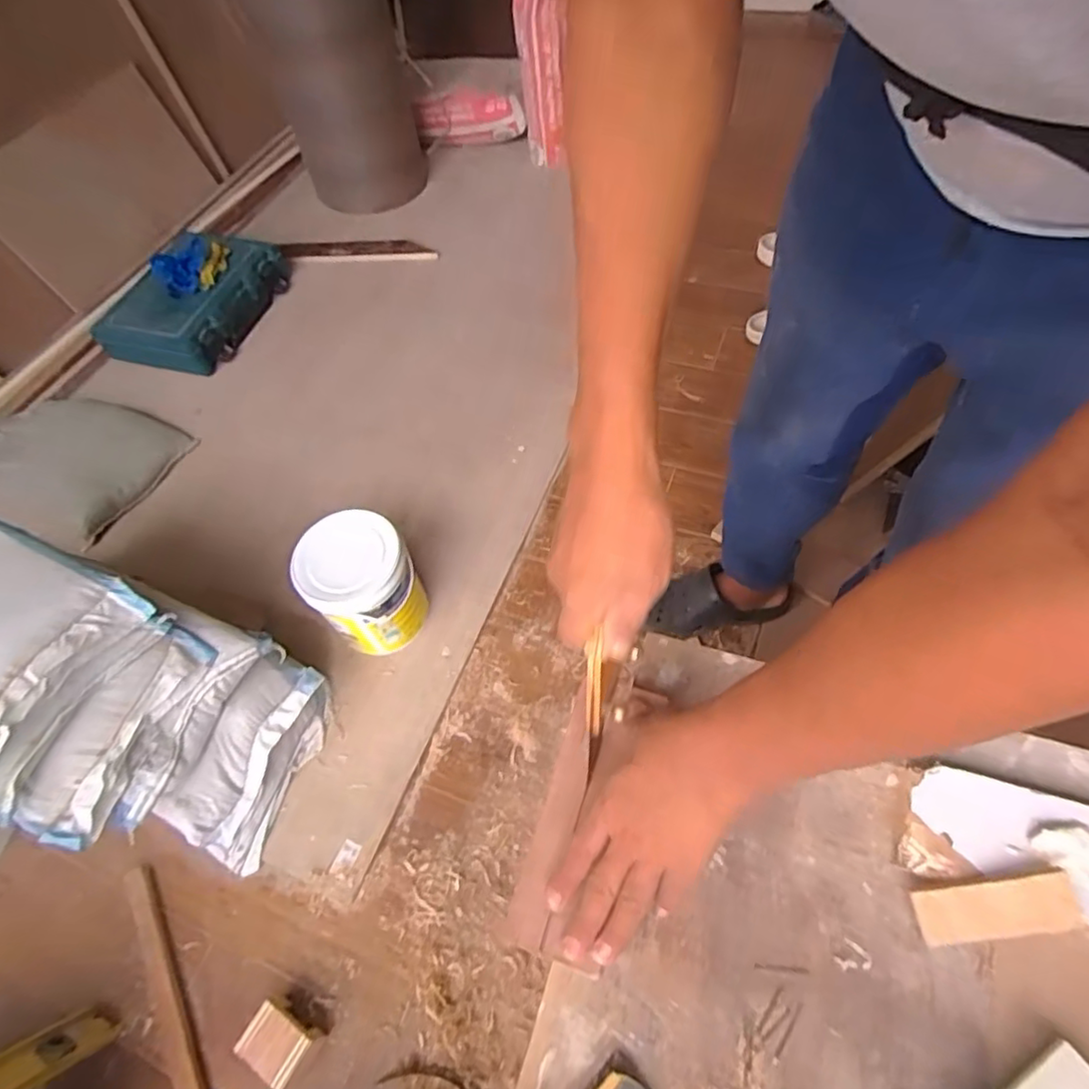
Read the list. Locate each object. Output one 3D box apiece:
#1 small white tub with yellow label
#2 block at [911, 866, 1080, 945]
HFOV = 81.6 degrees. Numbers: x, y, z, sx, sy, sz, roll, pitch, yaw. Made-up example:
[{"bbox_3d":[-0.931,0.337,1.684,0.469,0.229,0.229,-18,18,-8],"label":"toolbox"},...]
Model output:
[{"bbox_3d":[-0.299,0.076,1.065,0.160,0.228,0.162,-4,58,6],"label":"small white tub with yellow label"},{"bbox_3d":[0.304,0.246,0.426,0.096,0.015,0.035,-16,59,10],"label":"block"}]

